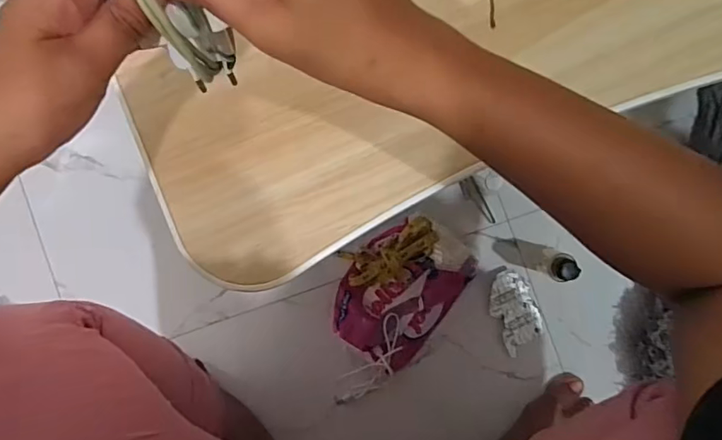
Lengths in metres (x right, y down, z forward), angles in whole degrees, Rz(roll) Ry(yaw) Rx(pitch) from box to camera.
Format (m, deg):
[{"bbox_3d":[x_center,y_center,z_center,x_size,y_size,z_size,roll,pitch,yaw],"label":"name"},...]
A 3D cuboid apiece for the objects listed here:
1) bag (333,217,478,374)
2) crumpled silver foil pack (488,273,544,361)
[{"bbox_3d":[0.047,0.085,0.605,0.125,0.046,0.163,34,95,4],"label":"bag"},{"bbox_3d":[0.185,0.109,0.608,0.054,0.008,0.095,-22,89,6],"label":"crumpled silver foil pack"}]

